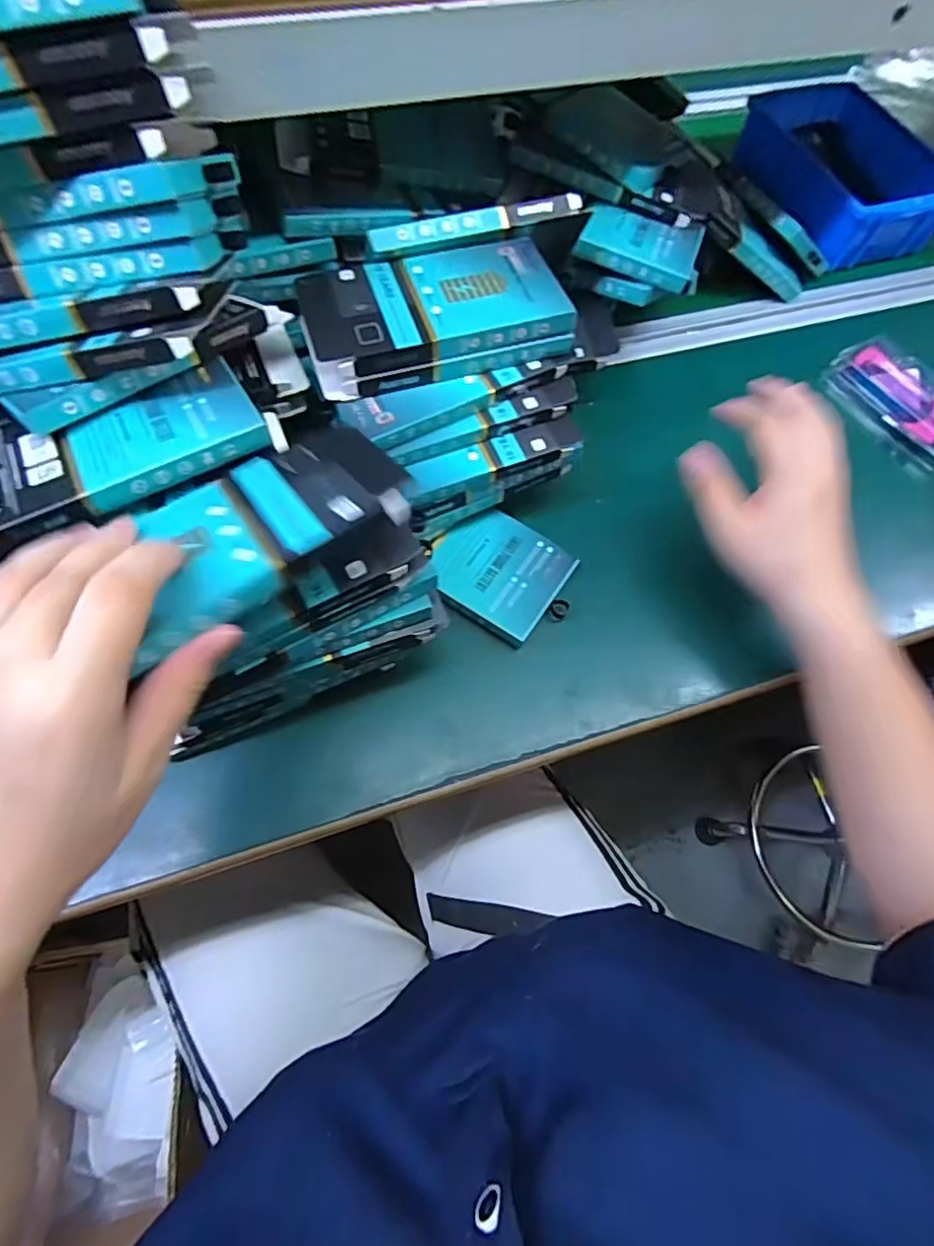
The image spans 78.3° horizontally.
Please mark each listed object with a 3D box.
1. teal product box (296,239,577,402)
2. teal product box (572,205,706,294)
[{"bbox_3d":[-0.020,-0.185,0.344,0.150,0.025,0.077,-16,67,-10],"label":"teal product box"},{"bbox_3d":[0.128,-0.280,0.422,0.084,0.016,0.064,18,66,6],"label":"teal product box"}]

